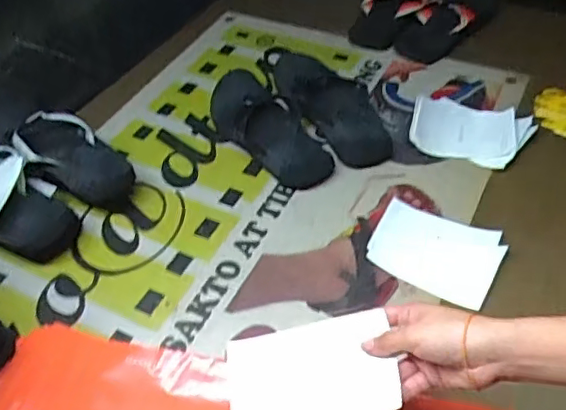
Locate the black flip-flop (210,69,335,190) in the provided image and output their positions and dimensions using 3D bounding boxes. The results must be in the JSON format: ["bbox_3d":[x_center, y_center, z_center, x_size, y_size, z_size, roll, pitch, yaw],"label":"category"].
[{"bbox_3d":[-0.027,-0.124,0.915,0.115,0.050,0.263,-27,48,-20],"label":"black flip-flop"}]

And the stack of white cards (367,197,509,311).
[{"bbox_3d":[0.198,0.056,0.755,0.160,0.020,0.122,22,51,25],"label":"stack of white cards"}]

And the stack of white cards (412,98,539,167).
[{"bbox_3d":[0.289,-0.121,0.900,0.172,0.028,0.128,13,48,18],"label":"stack of white cards"}]

